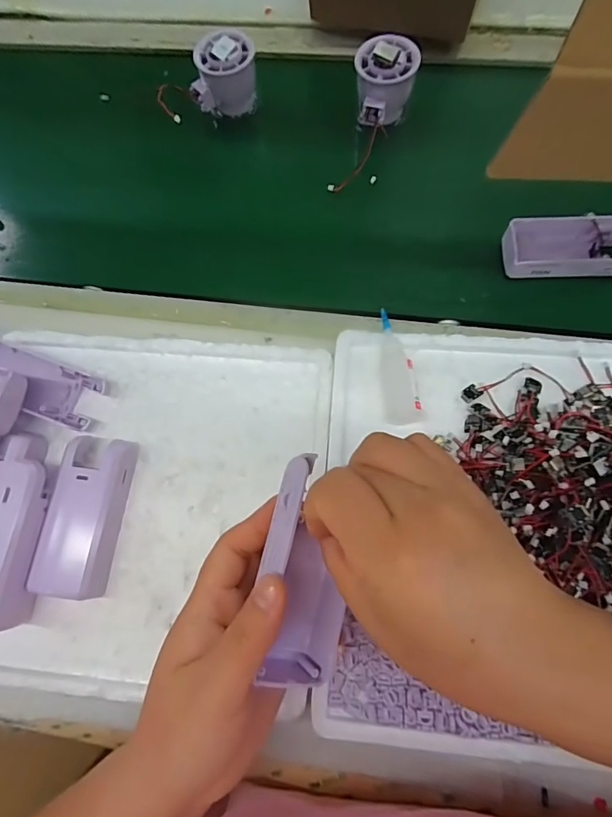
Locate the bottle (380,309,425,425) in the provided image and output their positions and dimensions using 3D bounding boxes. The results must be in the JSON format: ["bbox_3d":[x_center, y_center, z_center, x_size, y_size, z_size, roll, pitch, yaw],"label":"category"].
[{"bbox_3d":[0.067,-0.030,0.331,0.028,0.021,0.084,-10,72,-1],"label":"bottle"}]

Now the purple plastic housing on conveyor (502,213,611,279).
[{"bbox_3d":[0.224,-0.139,0.375,0.105,0.023,0.058,1,72,3],"label":"purple plastic housing on conveyor"}]

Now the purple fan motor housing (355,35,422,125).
[{"bbox_3d":[0.074,-0.303,0.413,0.055,0.050,0.063,8,72,5],"label":"purple fan motor housing"}]

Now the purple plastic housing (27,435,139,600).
[{"bbox_3d":[-0.156,0.075,0.311,0.045,0.029,0.106,6,72,4],"label":"purple plastic housing"}]

